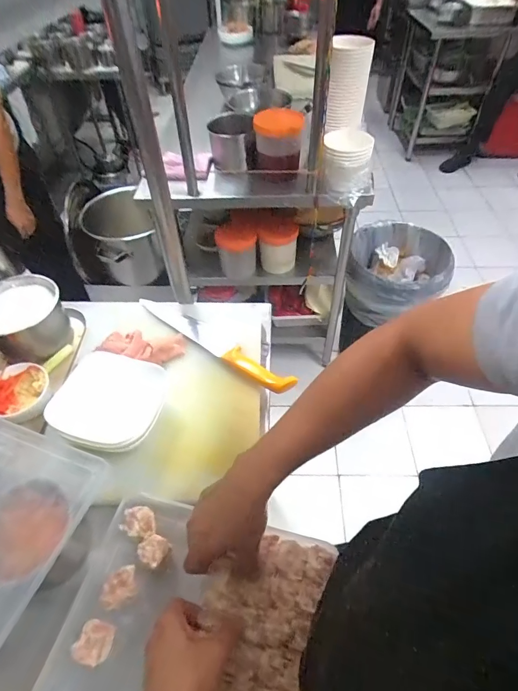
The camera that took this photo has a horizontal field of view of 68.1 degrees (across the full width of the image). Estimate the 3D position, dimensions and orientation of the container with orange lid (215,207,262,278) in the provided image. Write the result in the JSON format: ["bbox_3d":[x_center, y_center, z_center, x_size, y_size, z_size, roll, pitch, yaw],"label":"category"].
[{"bbox_3d":[-0.071,-0.360,1.329,0.141,0.185,0.136,1,50,2],"label":"container with orange lid"}]

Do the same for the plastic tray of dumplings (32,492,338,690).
[{"bbox_3d":[-0.084,0.345,0.433,0.303,0.060,0.290,8,51,8],"label":"plastic tray of dumplings"}]

